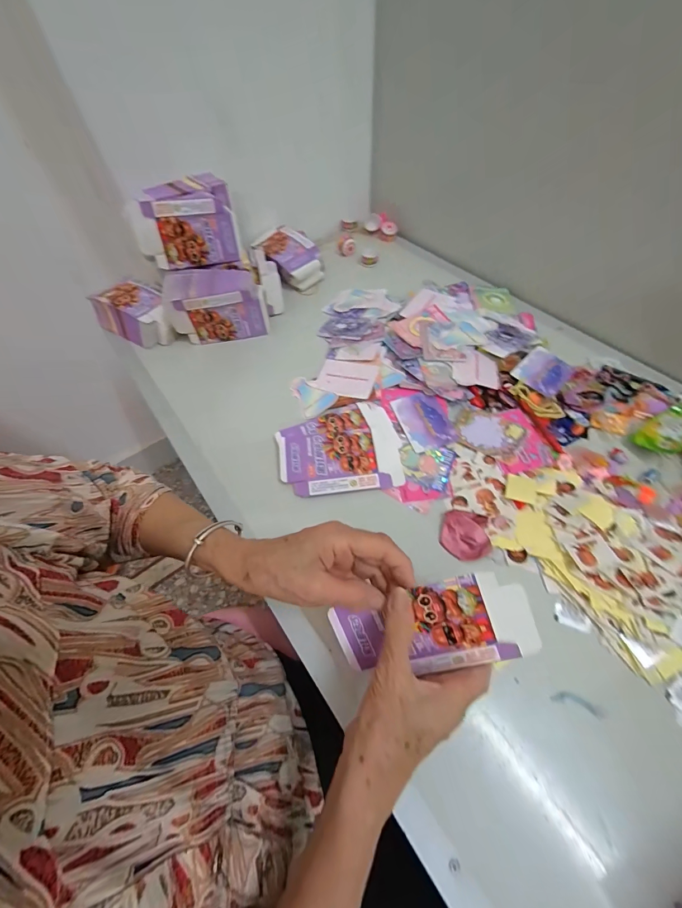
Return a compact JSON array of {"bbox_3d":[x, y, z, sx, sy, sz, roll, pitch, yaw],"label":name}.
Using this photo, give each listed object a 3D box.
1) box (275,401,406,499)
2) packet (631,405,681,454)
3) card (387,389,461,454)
[{"bbox_3d":[-0.002,-0.007,0.440,0.154,0.005,0.126,-13,57,-6],"label":"box"},{"bbox_3d":[0.408,-0.027,0.428,0.077,0.026,0.046,-25,59,-14],"label":"packet"},{"bbox_3d":[0.112,-0.045,0.464,0.062,0.006,0.086,-19,64,-7],"label":"card"}]

